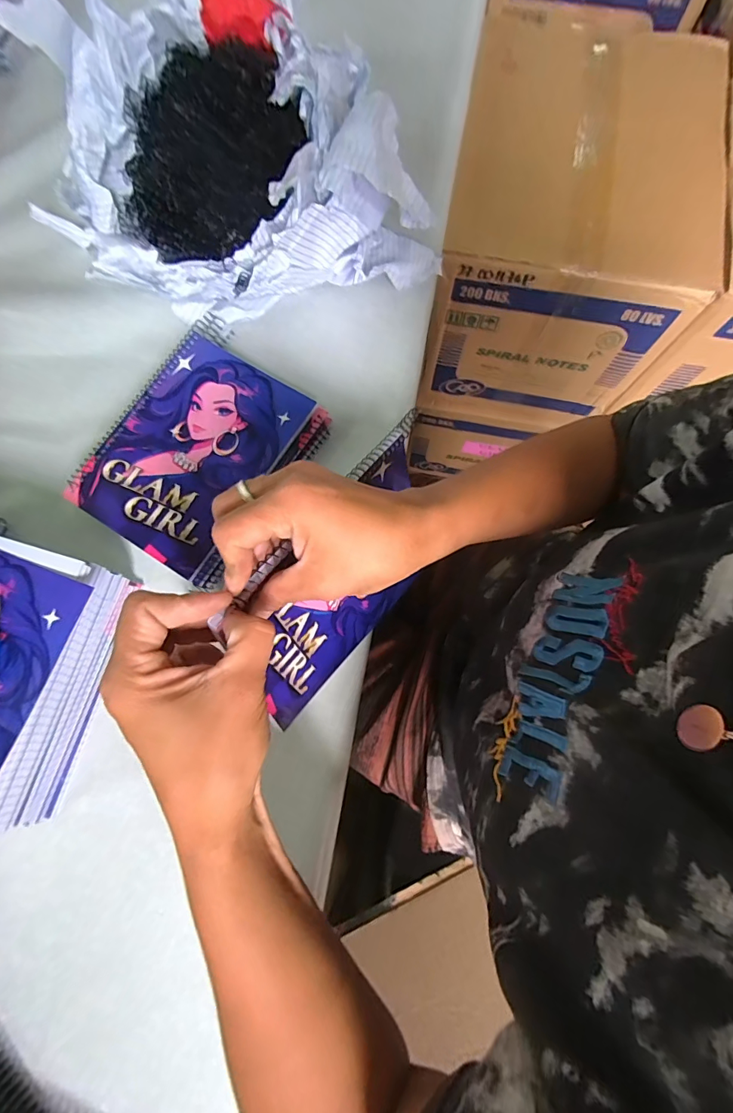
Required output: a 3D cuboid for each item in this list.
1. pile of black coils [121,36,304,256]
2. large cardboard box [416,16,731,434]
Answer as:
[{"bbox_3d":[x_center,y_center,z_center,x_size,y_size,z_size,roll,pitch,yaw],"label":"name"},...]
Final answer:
[{"bbox_3d":[-0.148,-0.375,0.418,0.178,0.125,0.180,5,76,2],"label":"pile of black coils"},{"bbox_3d":[0.304,-0.516,0.695,0.339,0.322,0.471,10,76,3],"label":"large cardboard box"}]

